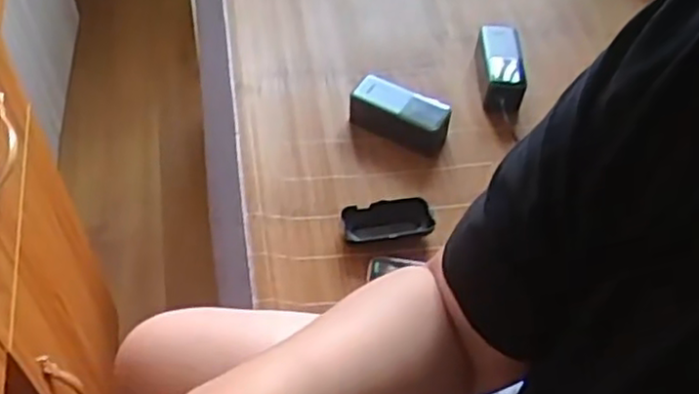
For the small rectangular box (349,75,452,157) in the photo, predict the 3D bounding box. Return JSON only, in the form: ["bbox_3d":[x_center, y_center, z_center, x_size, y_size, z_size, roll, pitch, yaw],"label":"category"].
[{"bbox_3d":[0.072,-0.116,1.006,0.142,0.050,0.067,25,53,17],"label":"small rectangular box"}]

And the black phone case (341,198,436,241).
[{"bbox_3d":[0.047,0.027,0.891,0.112,0.014,0.051,-3,51,-6],"label":"black phone case"}]

